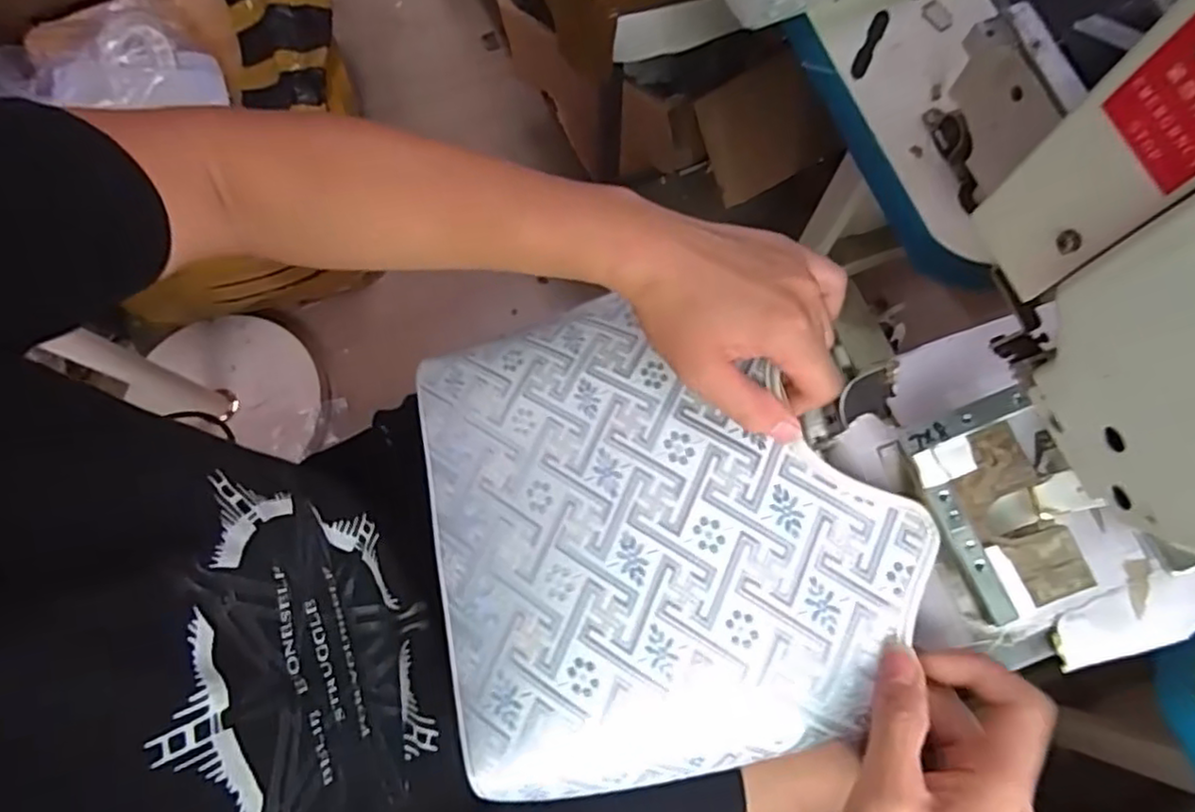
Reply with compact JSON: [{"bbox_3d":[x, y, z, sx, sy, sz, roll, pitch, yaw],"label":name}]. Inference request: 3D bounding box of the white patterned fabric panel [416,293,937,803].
[{"bbox_3d":[0.028,0.060,0.382,0.245,0.074,0.264,-14,76,-3],"label":"white patterned fabric panel"}]

